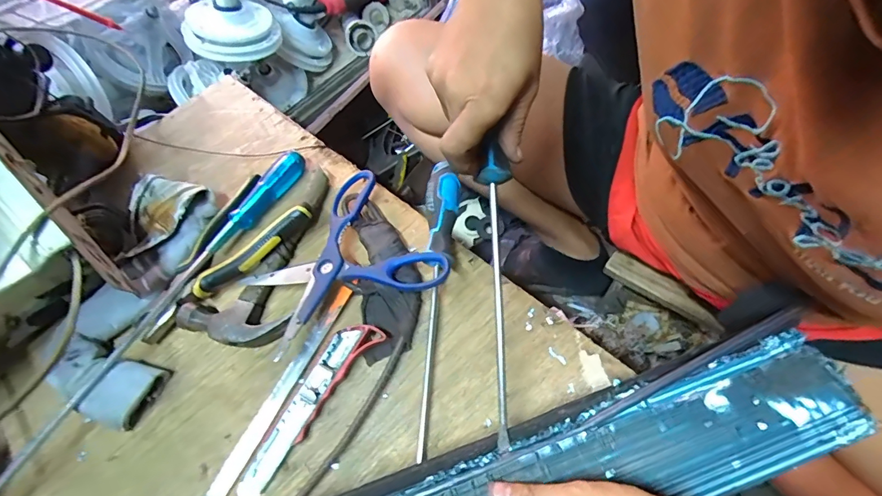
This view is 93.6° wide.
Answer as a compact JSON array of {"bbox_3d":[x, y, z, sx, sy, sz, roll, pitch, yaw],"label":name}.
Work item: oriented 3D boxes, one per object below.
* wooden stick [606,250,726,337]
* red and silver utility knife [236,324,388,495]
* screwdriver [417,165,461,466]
[{"bbox_3d":[0.285,0.056,0.534,0.149,0.030,0.033,33,71,24],"label":"wooden stick"},{"bbox_3d":[-0.111,0.125,0.335,0.039,0.013,0.158,27,68,22],"label":"red and silver utility knife"},{"bbox_3d":[-0.007,0.039,0.374,0.031,0.026,0.265,3,71,5],"label":"screwdriver"}]

